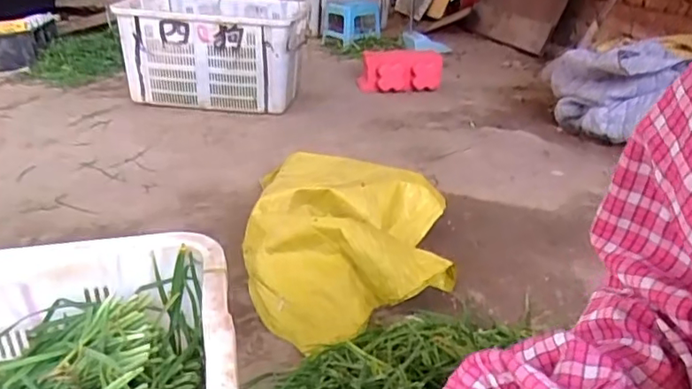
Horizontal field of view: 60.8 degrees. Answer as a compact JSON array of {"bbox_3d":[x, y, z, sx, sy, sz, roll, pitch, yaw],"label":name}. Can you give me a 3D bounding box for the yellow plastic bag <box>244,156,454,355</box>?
[{"bbox_3d":[0.008,0.089,1.239,0.400,0.156,0.514,4,28,7],"label":"yellow plastic bag"}]

